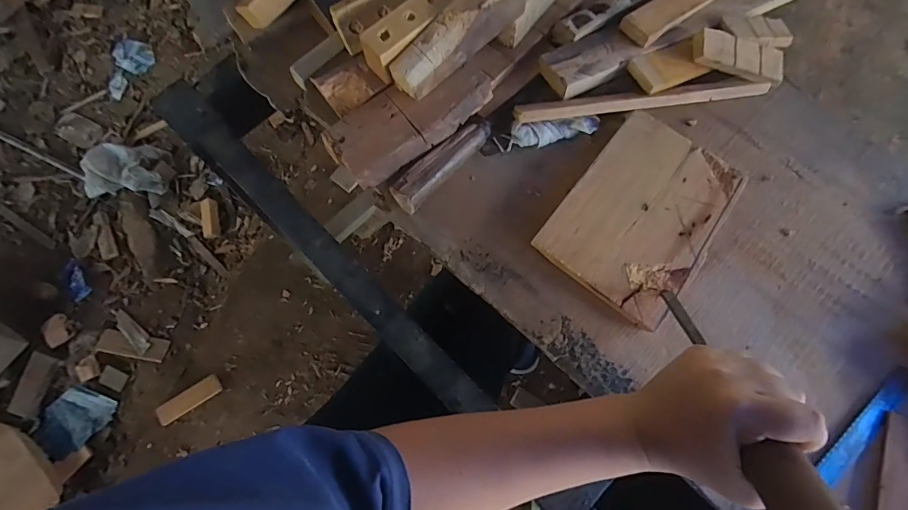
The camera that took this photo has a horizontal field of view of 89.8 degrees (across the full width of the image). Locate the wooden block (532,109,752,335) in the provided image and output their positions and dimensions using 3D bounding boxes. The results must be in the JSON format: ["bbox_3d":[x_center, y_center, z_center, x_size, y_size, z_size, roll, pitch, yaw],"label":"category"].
[{"bbox_3d":[0.183,-0.040,0.444,0.133,0.026,0.190,36,75,10],"label":"wooden block"}]

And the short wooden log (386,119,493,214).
[{"bbox_3d":[-0.012,-0.090,0.454,0.030,0.032,0.124,39,76,11],"label":"short wooden log"}]

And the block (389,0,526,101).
[{"bbox_3d":[0.005,-0.214,0.441,0.149,0.062,0.034,-43,77,-13],"label":"block"}]

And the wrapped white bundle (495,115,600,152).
[{"bbox_3d":[0.098,-0.127,0.469,0.109,0.015,0.027,-6,72,-3],"label":"wrapped white bundle"}]

